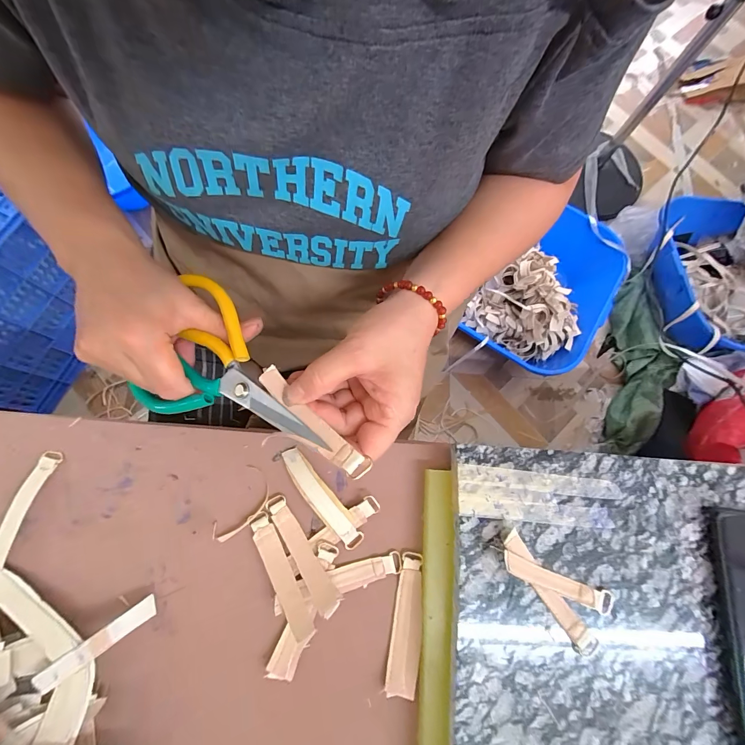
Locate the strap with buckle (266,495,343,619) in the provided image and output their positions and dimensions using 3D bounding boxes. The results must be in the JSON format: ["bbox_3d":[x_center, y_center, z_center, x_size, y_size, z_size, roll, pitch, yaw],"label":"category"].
[{"bbox_3d":[-0.057,0.141,0.272,0.018,0.019,0.093,-35,81,-12],"label":"strap with buckle"}]

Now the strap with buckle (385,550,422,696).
[{"bbox_3d":[0.028,0.196,0.272,0.022,0.008,0.095,9,75,-2],"label":"strap with buckle"}]

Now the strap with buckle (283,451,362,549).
[{"bbox_3d":[-0.044,0.105,0.290,0.021,0.011,0.096,-39,82,-12],"label":"strap with buckle"}]

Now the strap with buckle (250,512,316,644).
[{"bbox_3d":[-0.073,0.155,0.267,0.017,0.020,0.091,-30,76,-9],"label":"strap with buckle"}]

